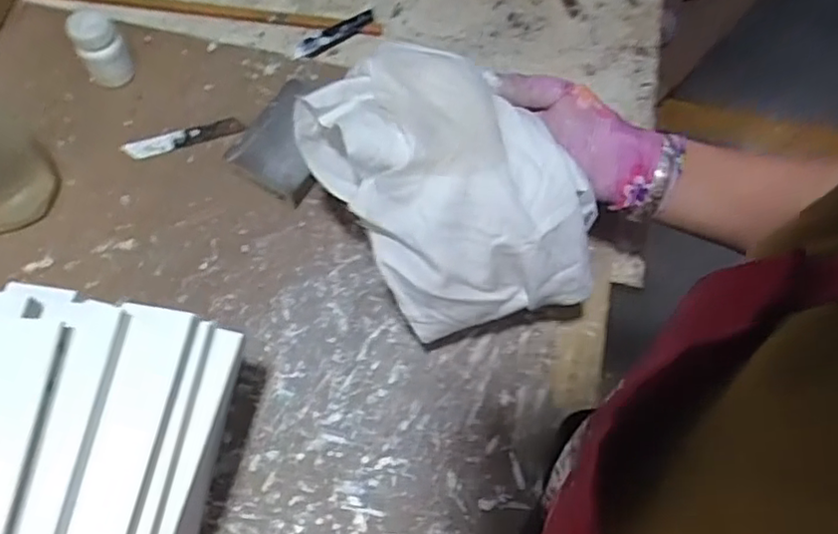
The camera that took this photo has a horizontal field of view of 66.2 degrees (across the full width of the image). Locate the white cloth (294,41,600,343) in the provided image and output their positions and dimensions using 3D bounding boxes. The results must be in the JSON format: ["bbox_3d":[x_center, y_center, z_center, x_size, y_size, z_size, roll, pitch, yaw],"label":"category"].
[{"bbox_3d":[0.023,-0.052,0.433,0.138,0.078,0.195,-33,74,-14],"label":"white cloth"}]

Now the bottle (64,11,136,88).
[{"bbox_3d":[-0.273,-0.186,0.555,0.036,0.067,0.030,-29,72,-15],"label":"bottle"}]

